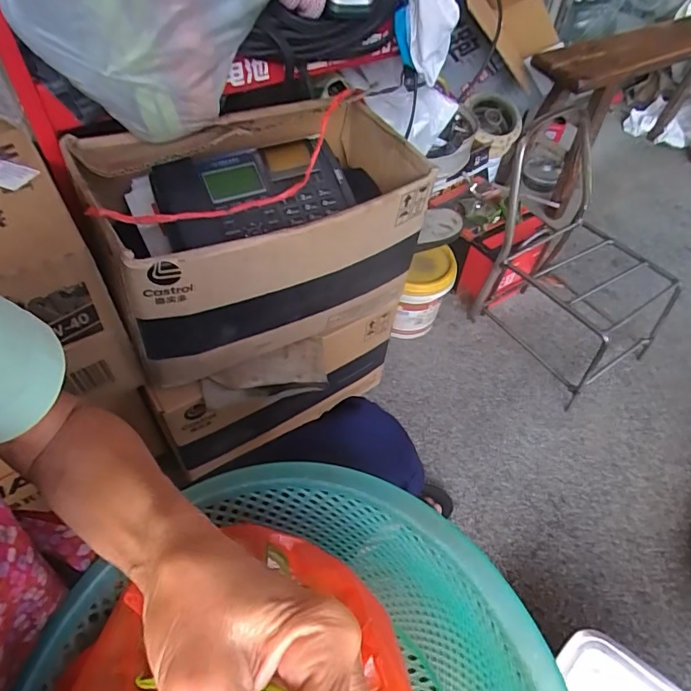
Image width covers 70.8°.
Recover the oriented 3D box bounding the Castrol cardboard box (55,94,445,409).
[{"bbox_3d":[-0.098,-0.136,0.674,0.410,0.280,0.271,-22,55,-19],"label":"Castrol cardboard box"}]

